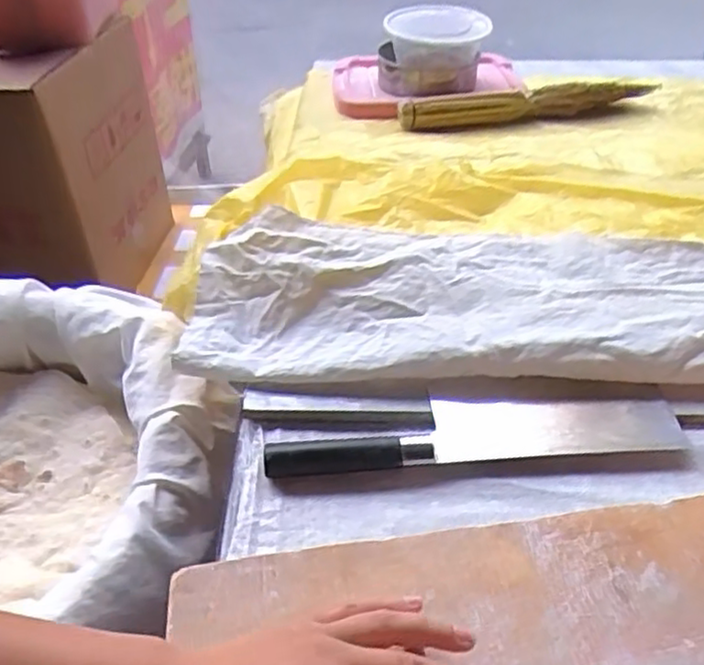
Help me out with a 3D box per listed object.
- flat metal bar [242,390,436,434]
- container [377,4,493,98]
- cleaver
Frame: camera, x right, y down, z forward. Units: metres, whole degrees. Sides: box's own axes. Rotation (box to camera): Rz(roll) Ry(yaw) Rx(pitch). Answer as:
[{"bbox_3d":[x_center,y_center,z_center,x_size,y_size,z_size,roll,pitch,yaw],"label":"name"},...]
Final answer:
[{"bbox_3d":[-0.011,0.059,0.528,0.141,0.014,0.029,2,41,4],"label":"flat metal bar"},{"bbox_3d":[0.113,-0.400,0.987,0.148,0.081,0.148,2,41,4],"label":"container"},{"bbox_3d":[0.088,0.067,0.513,0.294,0.016,0.069,-3,41,-1],"label":"cleaver"}]

